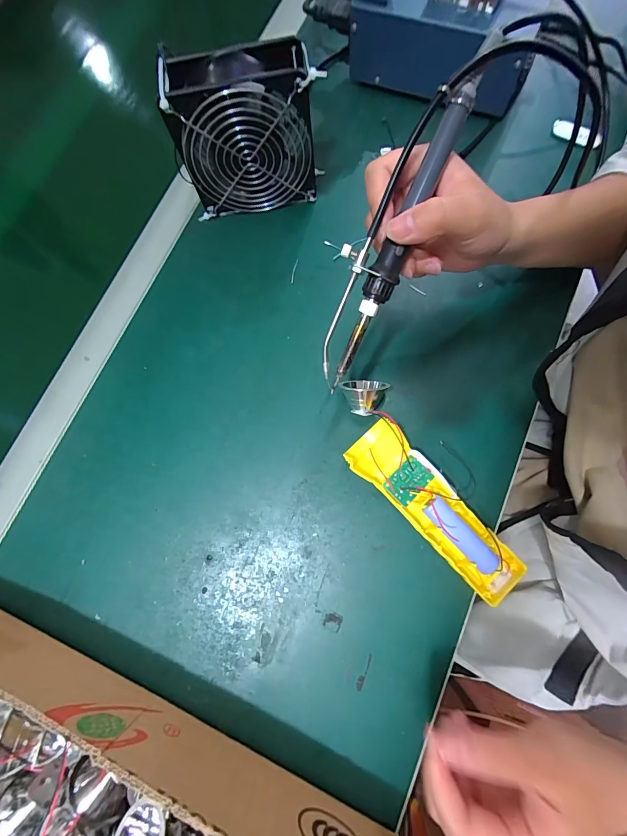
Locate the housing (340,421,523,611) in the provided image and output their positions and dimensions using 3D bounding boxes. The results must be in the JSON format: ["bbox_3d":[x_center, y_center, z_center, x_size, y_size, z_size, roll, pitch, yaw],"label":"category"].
[{"bbox_3d":[0.100,0.075,0.295,0.048,0.037,0.164,-43,76,-6],"label":"housing"}]

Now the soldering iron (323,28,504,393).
[{"bbox_3d":[0.048,-0.120,0.222,0.036,0.020,0.203,28,109,6],"label":"soldering iron"}]

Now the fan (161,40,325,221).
[{"bbox_3d":[-0.060,-0.262,0.335,0.127,0.122,0.048,-8,77,2],"label":"fan"}]

